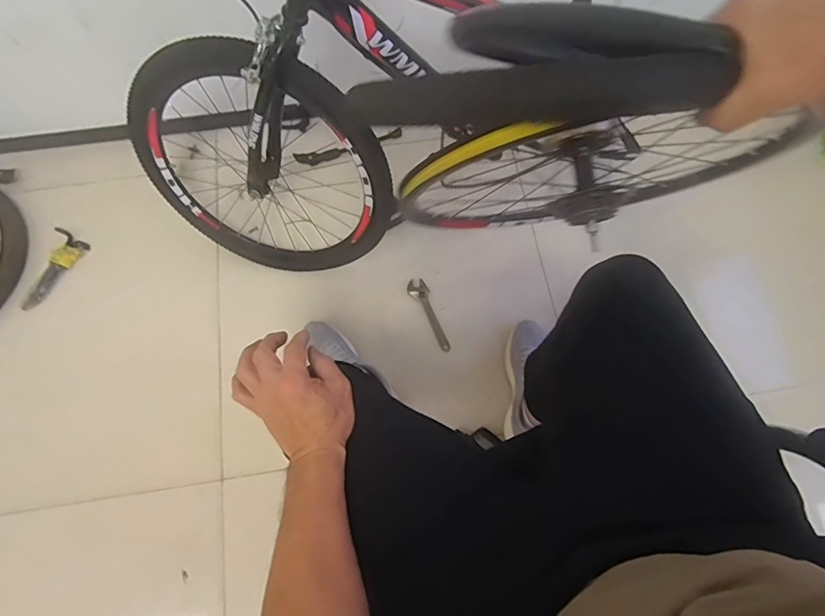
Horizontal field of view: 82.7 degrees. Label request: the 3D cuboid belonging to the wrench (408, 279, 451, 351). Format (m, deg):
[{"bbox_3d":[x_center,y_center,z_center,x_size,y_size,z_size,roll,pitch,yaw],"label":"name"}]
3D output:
[{"bbox_3d":[0.047,0.013,1.142,0.047,0.018,0.193,-28,73,-10],"label":"wrench"}]

